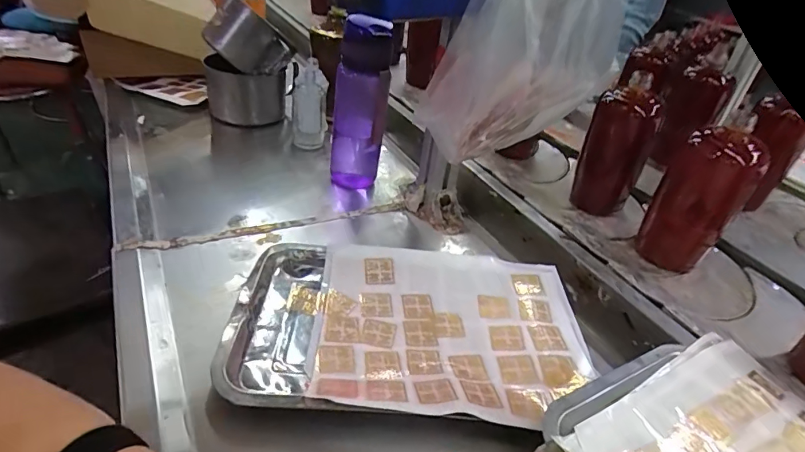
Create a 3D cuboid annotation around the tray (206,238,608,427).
[{"bbox_3d":[0.010,0.095,0.447,0.333,0.028,0.210,5,36,-3],"label":"tray"}]

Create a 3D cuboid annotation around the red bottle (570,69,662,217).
[{"bbox_3d":[0.284,-0.105,0.603,0.062,0.178,0.063,-1,37,-11],"label":"red bottle"}]

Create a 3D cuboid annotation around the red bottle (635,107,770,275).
[{"bbox_3d":[0.354,-0.035,0.533,0.065,0.172,0.076,-24,47,-36],"label":"red bottle"}]

